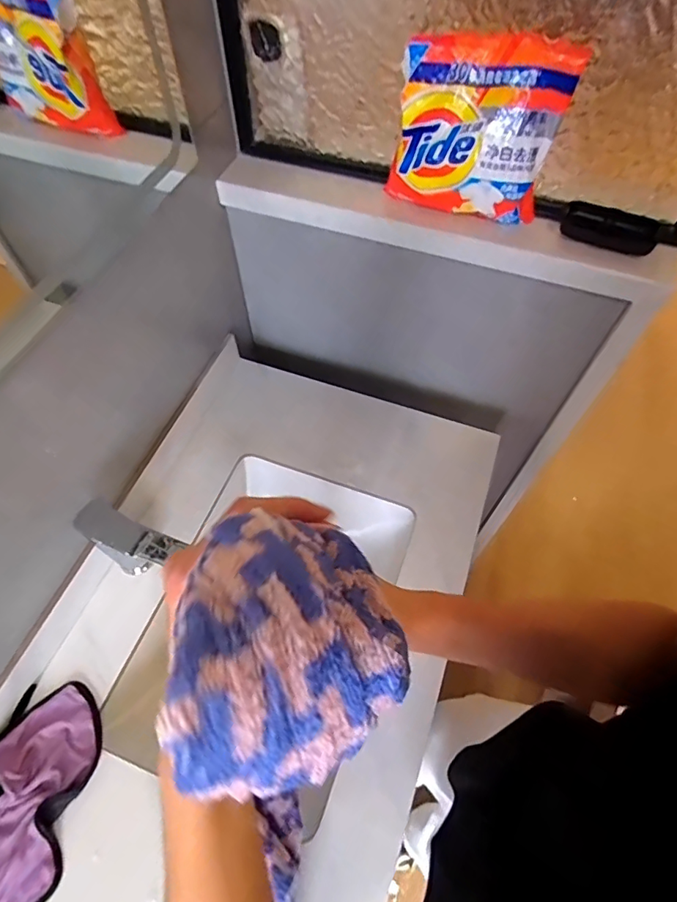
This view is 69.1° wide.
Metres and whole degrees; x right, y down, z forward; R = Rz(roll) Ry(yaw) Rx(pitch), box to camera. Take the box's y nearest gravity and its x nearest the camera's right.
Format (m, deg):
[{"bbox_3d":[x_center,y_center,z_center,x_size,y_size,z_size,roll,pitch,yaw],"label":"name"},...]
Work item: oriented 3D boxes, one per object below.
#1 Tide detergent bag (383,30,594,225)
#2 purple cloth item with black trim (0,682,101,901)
[{"bbox_3d":[0.160,-0.371,0.575,0.182,0.179,0.040,10,60,6],"label":"Tide detergent bag"},{"bbox_3d":[-0.362,0.404,0.565,0.137,0.034,0.237,17,61,10],"label":"purple cloth item with black trim"}]

